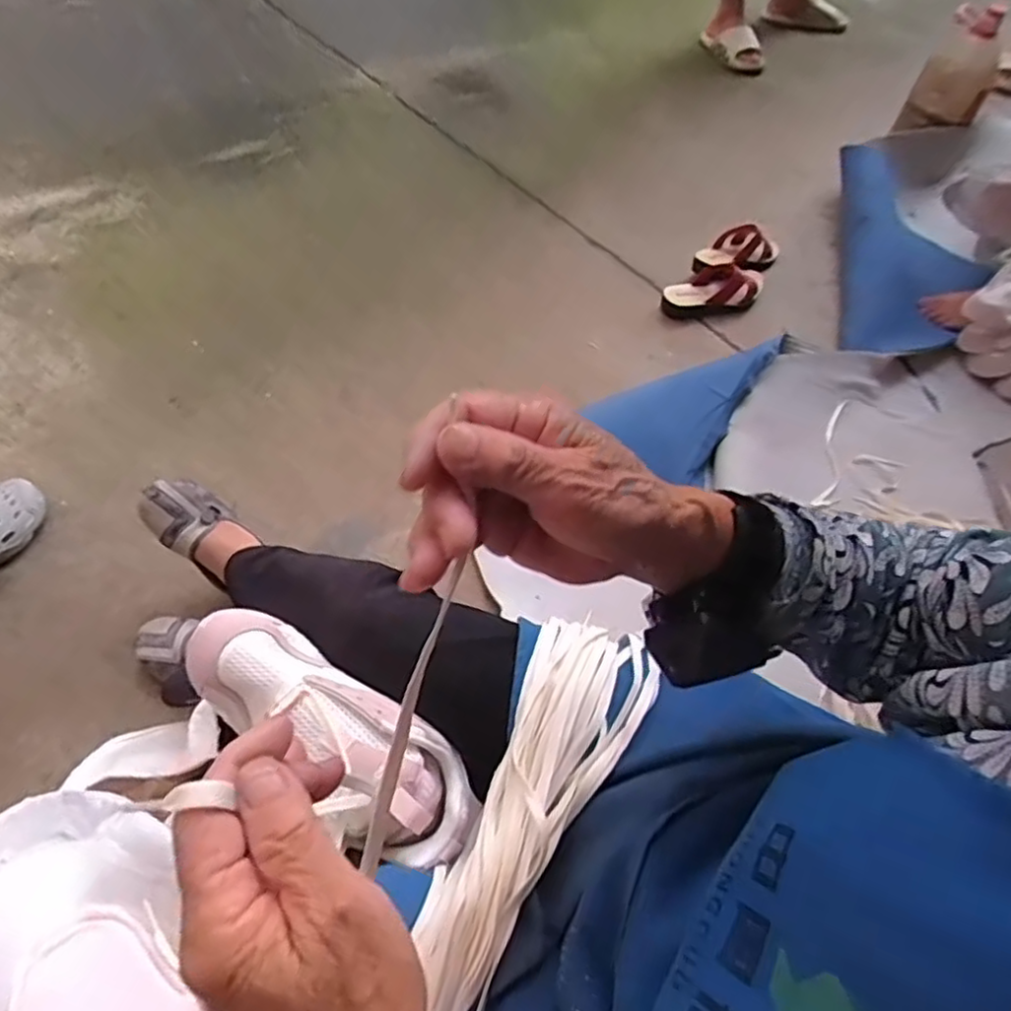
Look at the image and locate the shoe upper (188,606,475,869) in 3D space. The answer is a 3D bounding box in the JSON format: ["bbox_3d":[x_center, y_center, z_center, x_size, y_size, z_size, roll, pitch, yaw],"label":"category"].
[{"bbox_3d":[-0.131,0.167,0.473,0.241,0.072,0.097,36,59,7],"label":"shoe upper"}]

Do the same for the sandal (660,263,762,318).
[{"bbox_3d":[0.414,-0.424,1.306,0.223,0.055,0.096,-6,59,-10],"label":"sandal"}]

